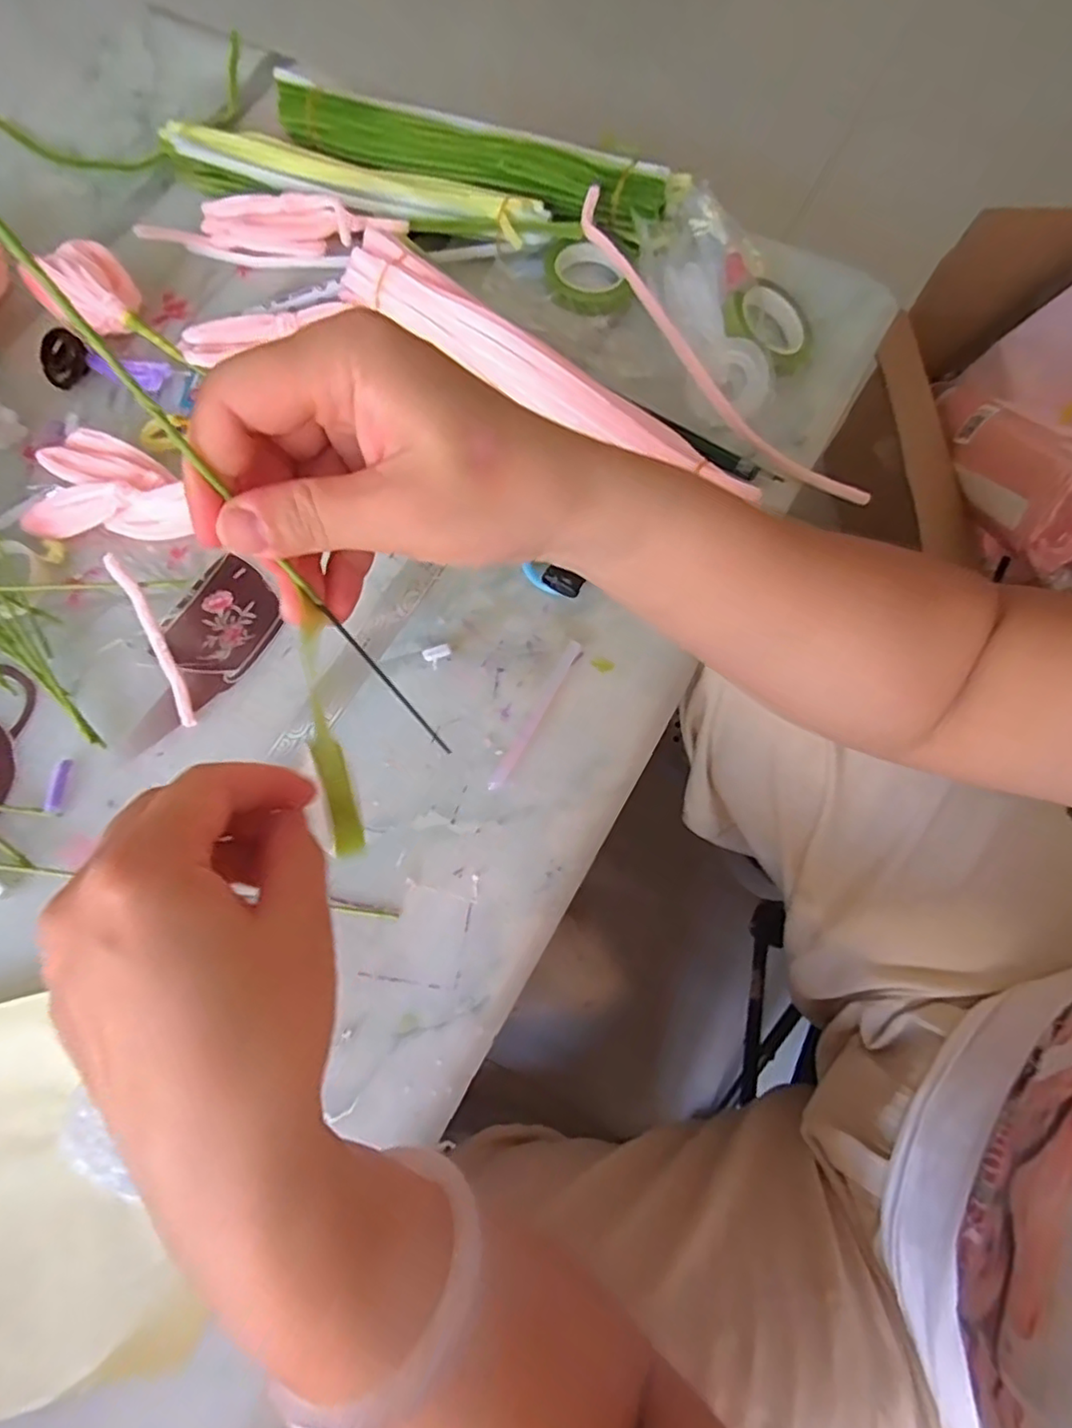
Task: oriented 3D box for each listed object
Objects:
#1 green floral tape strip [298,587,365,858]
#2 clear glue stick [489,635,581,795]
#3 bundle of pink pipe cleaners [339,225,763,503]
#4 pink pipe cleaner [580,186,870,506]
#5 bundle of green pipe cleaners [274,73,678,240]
[{"bbox_3d":[-0.077,0.012,0.237,0.014,0.097,0.014,-1,30,1],"label":"green floral tape strip"},{"bbox_3d":[0.000,0.000,0.358,0.009,0.006,0.097,28,75,9],"label":"clear glue stick"},{"bbox_3d":[-0.006,-0.210,0.378,0.292,0.030,0.038,39,77,12],"label":"bundle of pink pipe cleaners"},{"bbox_3d":[0.111,-0.228,0.408,0.048,0.011,0.269,-41,89,-25],"label":"pink pipe cleaner"},{"bbox_3d":[-0.054,-0.394,0.443,0.292,0.029,0.043,25,75,8],"label":"bundle of green pipe cleaners"}]

